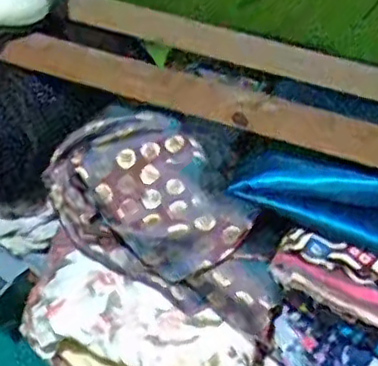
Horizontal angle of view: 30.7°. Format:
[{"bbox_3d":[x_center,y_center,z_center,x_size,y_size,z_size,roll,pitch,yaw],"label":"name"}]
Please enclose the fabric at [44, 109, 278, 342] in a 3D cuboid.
[{"bbox_3d":[-0.016,0.028,0.600,0.208,0.133,0.074,15,32,13],"label":"fabric"}]

